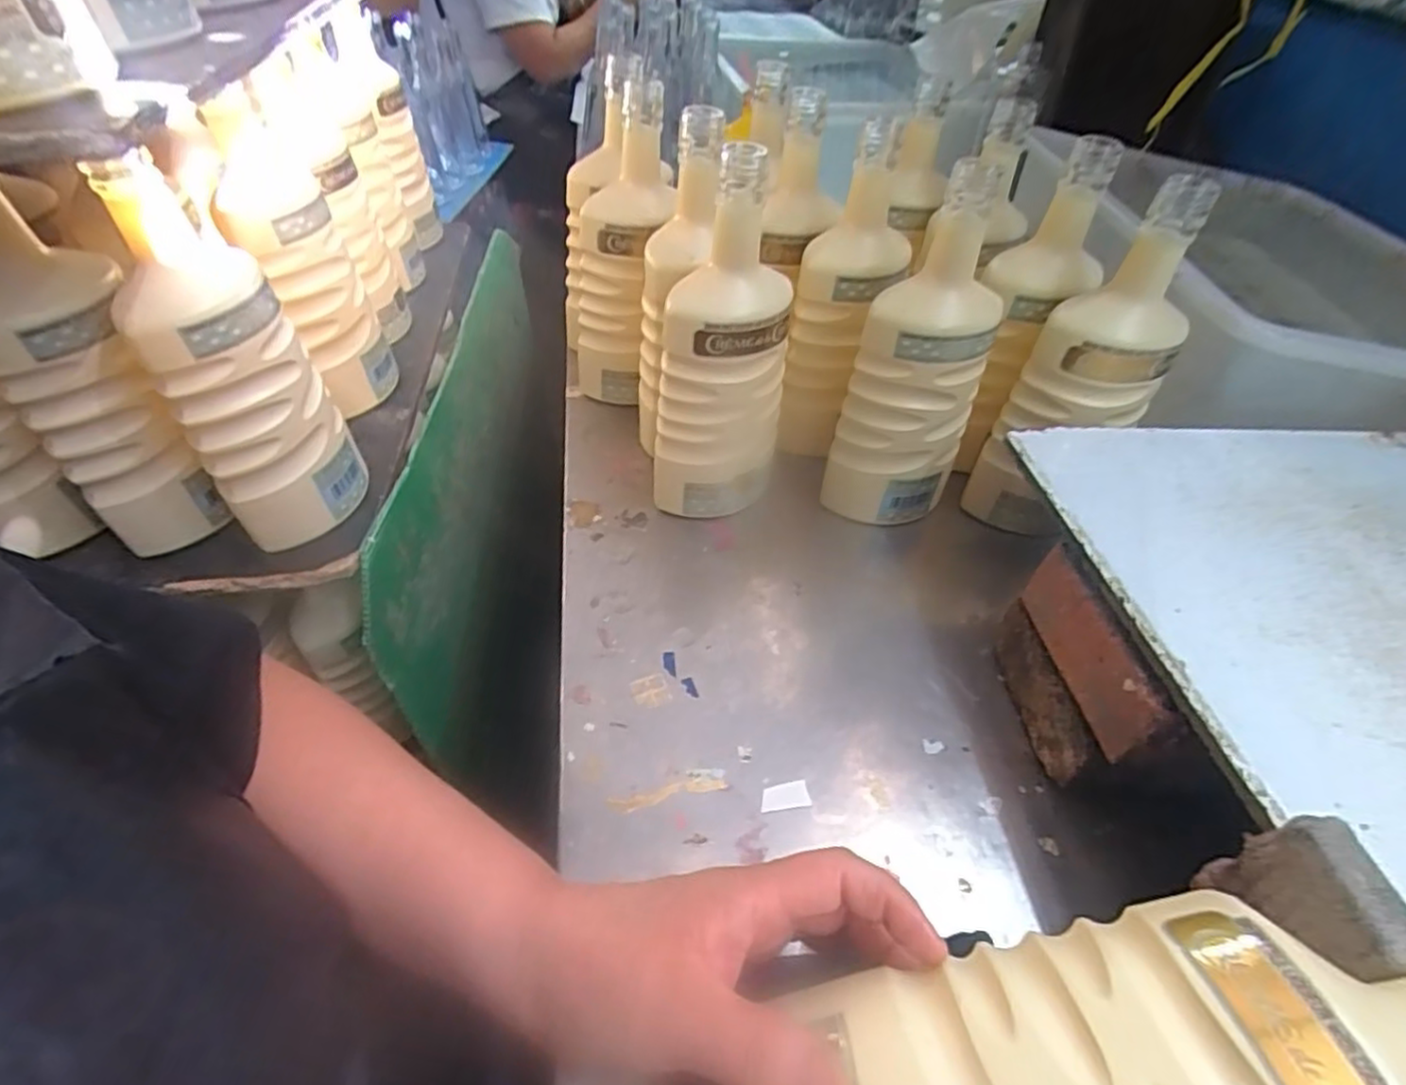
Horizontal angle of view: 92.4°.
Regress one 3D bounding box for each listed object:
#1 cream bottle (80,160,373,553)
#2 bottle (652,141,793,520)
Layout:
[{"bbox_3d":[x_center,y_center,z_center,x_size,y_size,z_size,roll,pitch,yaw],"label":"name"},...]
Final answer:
[{"bbox_3d":[-0.279,-0.096,0.410,0.062,0.212,0.076,-6,47,-5],"label":"cream bottle"},{"bbox_3d":[0.014,-0.124,0.470,0.079,0.247,0.072,16,46,12],"label":"bottle"}]

